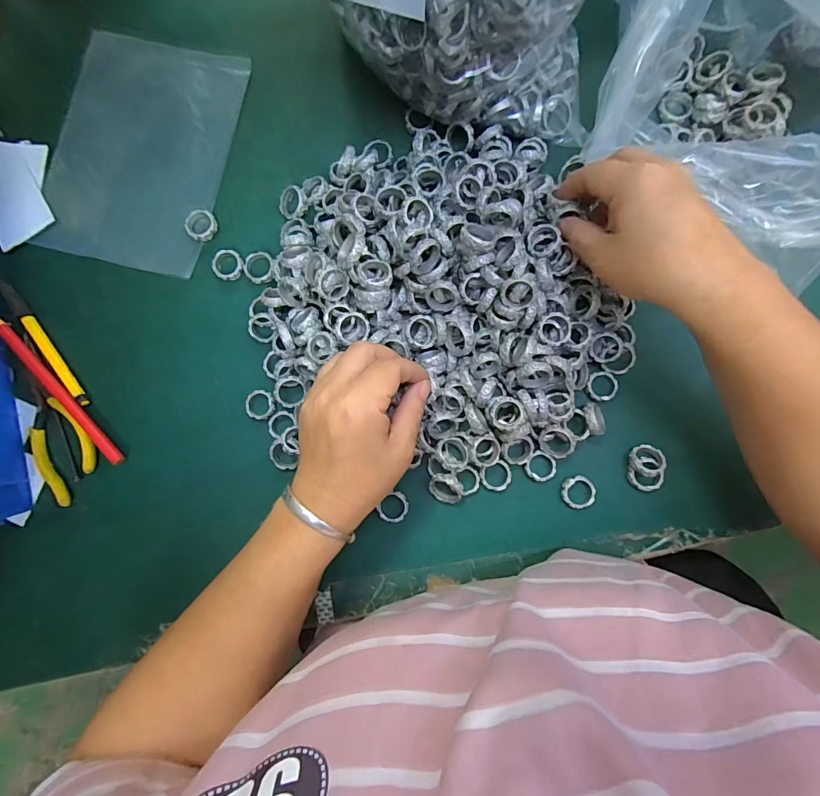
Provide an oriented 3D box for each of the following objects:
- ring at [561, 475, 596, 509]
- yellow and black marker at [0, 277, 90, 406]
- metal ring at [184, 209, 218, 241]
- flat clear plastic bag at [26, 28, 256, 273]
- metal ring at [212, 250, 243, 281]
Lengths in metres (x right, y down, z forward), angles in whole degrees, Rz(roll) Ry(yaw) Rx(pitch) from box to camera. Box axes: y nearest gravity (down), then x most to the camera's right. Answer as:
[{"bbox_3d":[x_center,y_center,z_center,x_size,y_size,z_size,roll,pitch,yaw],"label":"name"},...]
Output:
[{"bbox_3d":[0.130,0.072,0.314,0.025,0.004,0.024,0,85,2],"label":"ring"},{"bbox_3d":[-0.304,-0.047,0.338,0.008,0.006,0.129,-36,85,-2],"label":"yellow and black marker"},{"bbox_3d":[-0.175,-0.145,0.344,0.026,0.008,0.025,0,85,2],"label":"metal ring"},{"bbox_3d":[-0.235,-0.212,0.353,0.151,0.008,0.196,14,86,3],"label":"flat clear plastic bag"},{"bbox_3d":[-0.152,-0.111,0.341,0.024,0.006,0.025,0,85,2],"label":"metal ring"}]

